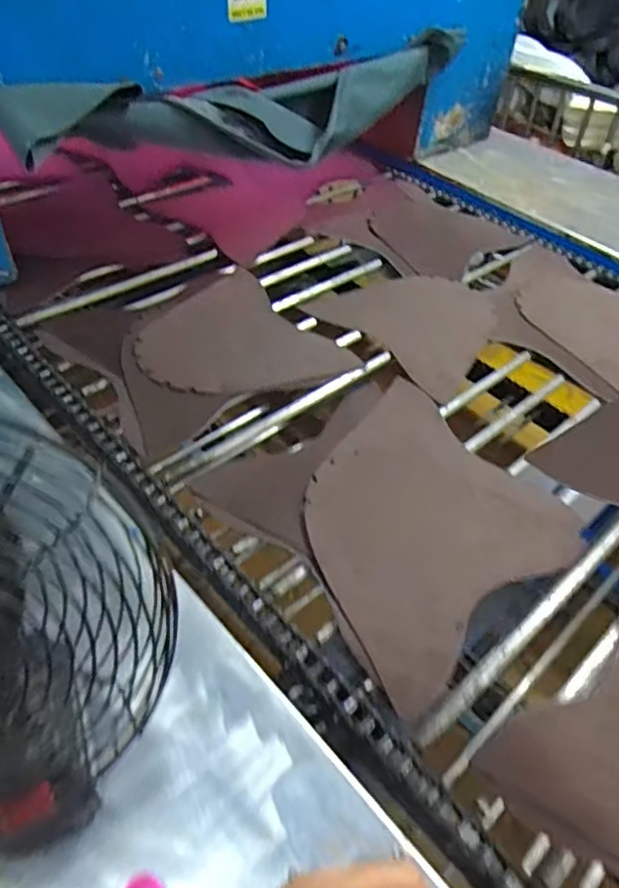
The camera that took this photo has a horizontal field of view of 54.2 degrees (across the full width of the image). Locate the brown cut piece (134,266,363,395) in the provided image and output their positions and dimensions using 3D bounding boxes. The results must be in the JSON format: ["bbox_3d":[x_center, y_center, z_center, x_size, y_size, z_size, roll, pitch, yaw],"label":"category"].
[{"bbox_3d":[-0.103,-0.138,0.789,0.230,0.007,0.244,-30,57,-29],"label":"brown cut piece"}]

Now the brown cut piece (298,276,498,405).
[{"bbox_3d":[0.160,-0.175,0.854,0.225,0.007,0.243,-33,55,-29],"label":"brown cut piece"}]

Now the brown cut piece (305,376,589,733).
[{"bbox_3d":[0.104,0.071,0.611,0.296,0.016,0.263,-33,58,-30],"label":"brown cut piece"}]

